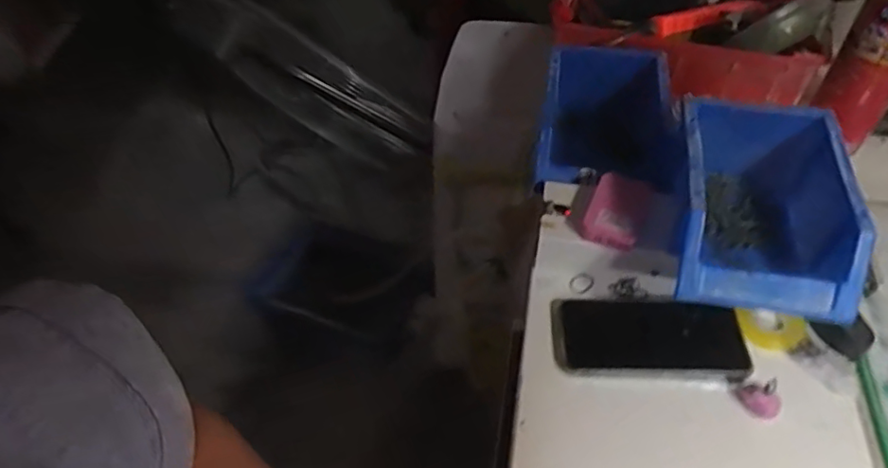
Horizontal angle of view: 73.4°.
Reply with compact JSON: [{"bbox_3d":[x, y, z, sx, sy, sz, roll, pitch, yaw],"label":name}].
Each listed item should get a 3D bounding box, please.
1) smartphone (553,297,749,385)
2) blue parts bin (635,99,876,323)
[{"bbox_3d":[0.168,0.086,0.490,0.152,0.013,0.070,4,50,5],"label":"smartphone"},{"bbox_3d":[0.241,-0.018,0.470,0.126,0.077,0.172,7,50,8],"label":"blue parts bin"}]

